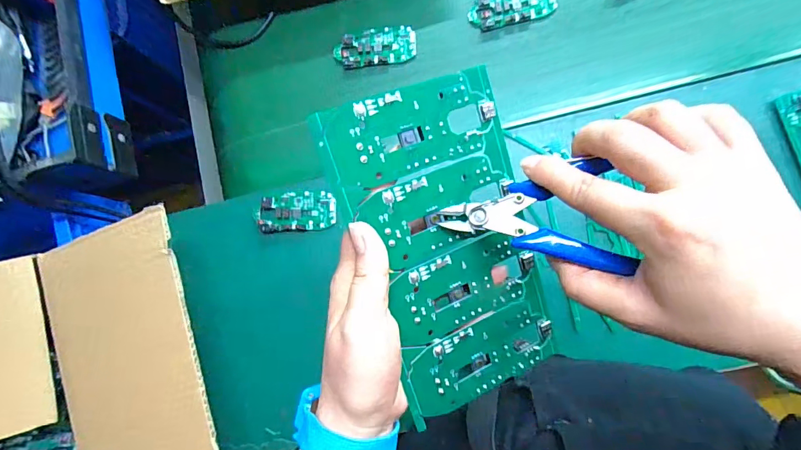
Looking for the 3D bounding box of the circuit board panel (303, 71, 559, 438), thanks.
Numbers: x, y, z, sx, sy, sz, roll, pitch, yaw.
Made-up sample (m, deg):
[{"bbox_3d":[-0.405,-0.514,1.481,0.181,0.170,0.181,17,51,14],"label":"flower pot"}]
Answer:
[{"bbox_3d":[0.030,0.014,0.252,0.104,0.004,0.187,-22,103,-19],"label":"circuit board panel"}]

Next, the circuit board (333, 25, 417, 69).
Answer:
[{"bbox_3d":[-0.030,-0.213,0.514,0.096,0.012,0.044,-6,84,6],"label":"circuit board"}]

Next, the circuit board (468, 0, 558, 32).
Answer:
[{"bbox_3d":[0.130,-0.256,0.498,0.097,0.006,0.048,-11,83,6],"label":"circuit board"}]

